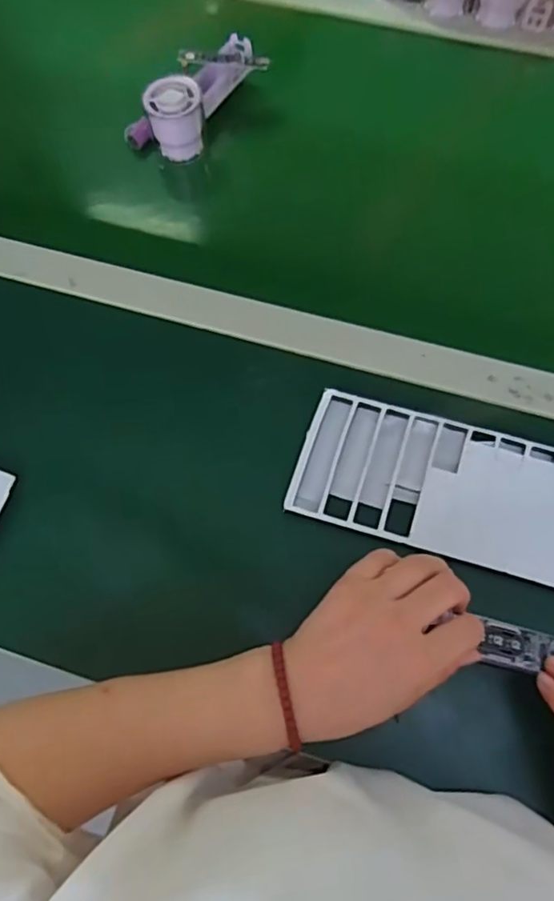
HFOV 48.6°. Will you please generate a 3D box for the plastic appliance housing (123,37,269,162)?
[{"bbox_3d":[-0.080,-0.363,0.625,0.067,0.061,0.157,40,74,16],"label":"plastic appliance housing"}]

